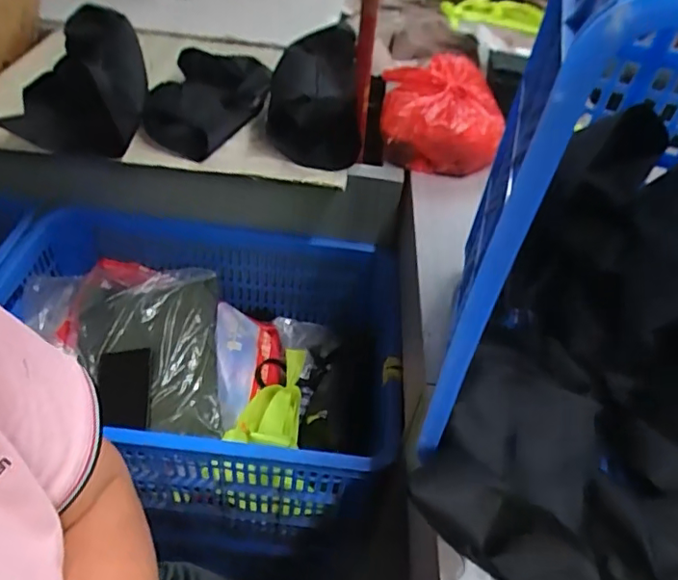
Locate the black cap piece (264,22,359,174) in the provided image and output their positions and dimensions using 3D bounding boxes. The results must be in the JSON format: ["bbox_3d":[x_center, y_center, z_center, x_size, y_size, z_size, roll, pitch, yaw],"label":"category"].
[{"bbox_3d":[-0.041,-0.300,0.858,0.135,0.169,0.204,1,45,-6],"label":"black cap piece"}]

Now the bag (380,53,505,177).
[{"bbox_3d":[0.168,-0.303,0.927,0.191,0.109,0.236,8,44,1],"label":"bag"}]

